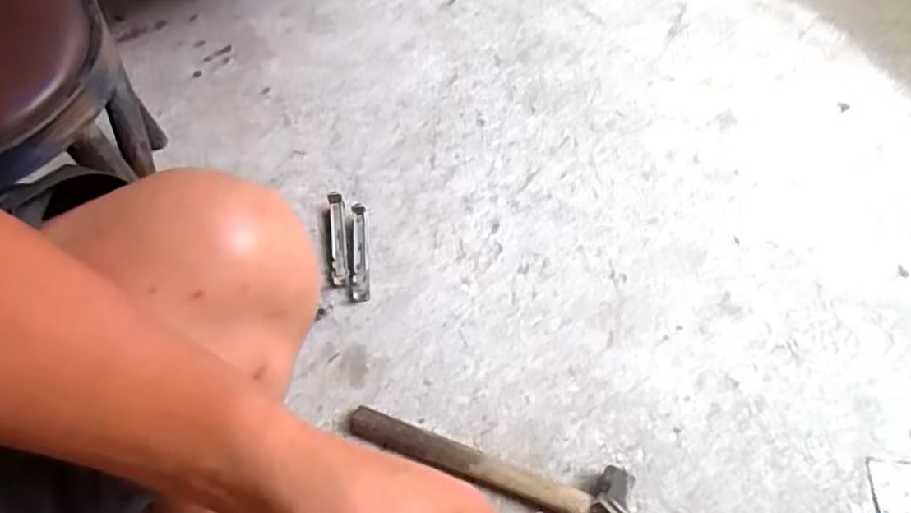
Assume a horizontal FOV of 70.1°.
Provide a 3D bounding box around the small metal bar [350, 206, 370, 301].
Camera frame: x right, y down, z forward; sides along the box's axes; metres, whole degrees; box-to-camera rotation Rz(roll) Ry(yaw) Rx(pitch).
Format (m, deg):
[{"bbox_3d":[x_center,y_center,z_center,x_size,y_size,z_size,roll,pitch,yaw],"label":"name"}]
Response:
[{"bbox_3d":[-0.136,-0.006,0.915,0.024,0.025,0.146,-3,60,-6],"label":"small metal bar"}]

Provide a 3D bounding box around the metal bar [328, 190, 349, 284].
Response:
[{"bbox_3d":[-0.171,-0.026,0.941,0.025,0.021,0.151,-5,60,-7],"label":"metal bar"}]

